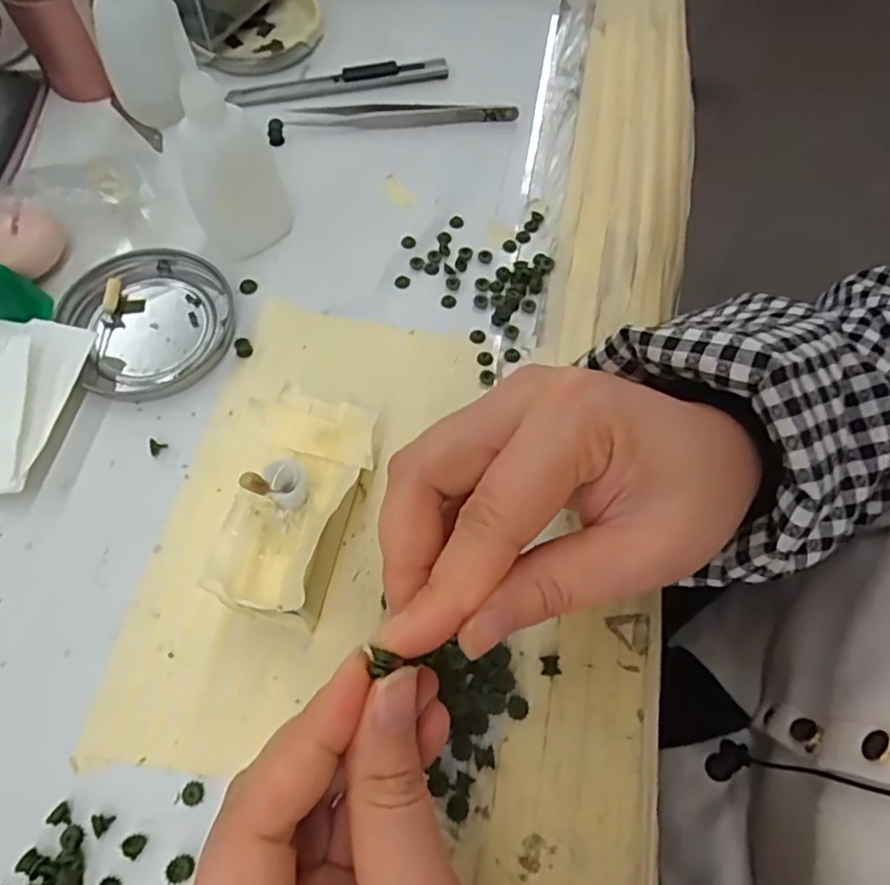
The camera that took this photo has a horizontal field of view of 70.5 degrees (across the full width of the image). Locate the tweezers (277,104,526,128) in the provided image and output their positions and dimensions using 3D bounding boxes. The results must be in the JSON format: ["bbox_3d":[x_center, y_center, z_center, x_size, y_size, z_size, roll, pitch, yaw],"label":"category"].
[{"bbox_3d":[-0.024,-0.184,0.352,0.127,0.008,0.015,1,65,-1],"label":"tweezers"}]

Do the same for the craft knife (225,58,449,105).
[{"bbox_3d":[-0.062,-0.211,0.364,0.126,0.008,0.014,-8,65,-5],"label":"craft knife"}]

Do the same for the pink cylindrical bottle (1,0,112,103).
[{"bbox_3d":[-0.205,-0.225,0.337,0.043,0.063,0.036,-27,68,-13],"label":"pink cylindrical bottle"}]

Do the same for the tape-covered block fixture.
[{"bbox_3d":[-0.054,0.023,0.233,0.044,0.049,0.084,13,65,5],"label":"tape-covered block fixture"}]

